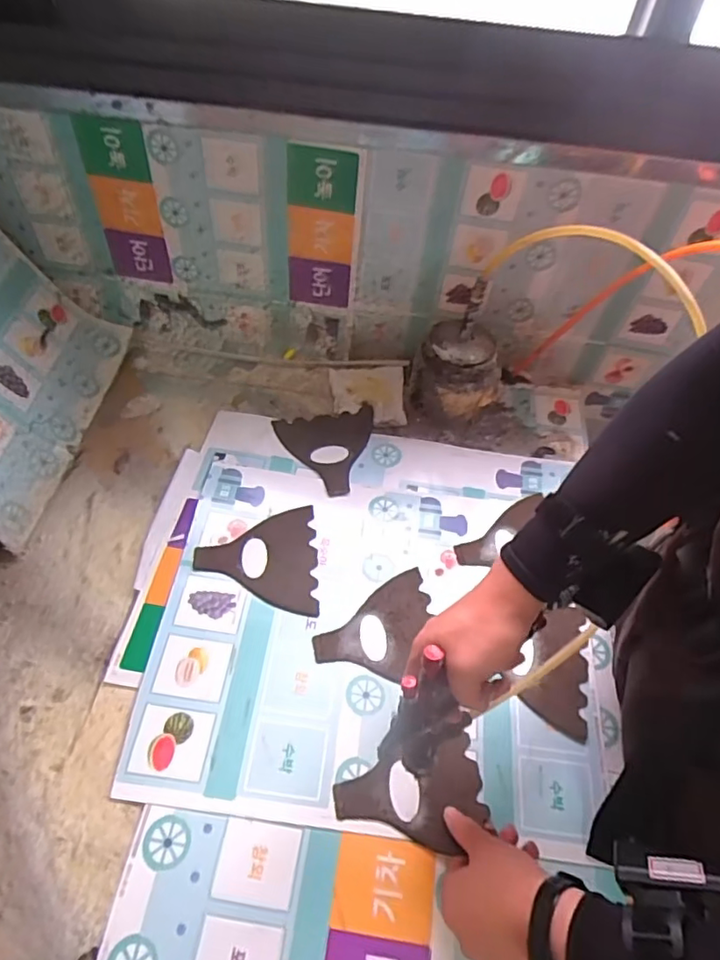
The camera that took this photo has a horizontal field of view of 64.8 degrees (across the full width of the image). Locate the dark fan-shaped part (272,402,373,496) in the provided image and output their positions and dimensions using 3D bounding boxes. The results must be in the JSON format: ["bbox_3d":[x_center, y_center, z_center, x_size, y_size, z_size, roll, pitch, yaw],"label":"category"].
[{"bbox_3d":[-0.033,-0.038,0.747,0.130,0.006,0.132,-14,60,-11],"label":"dark fan-shaped part"}]

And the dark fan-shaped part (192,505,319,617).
[{"bbox_3d":[-0.115,0.087,0.639,0.133,0.004,0.129,4,55,-9],"label":"dark fan-shaped part"}]

